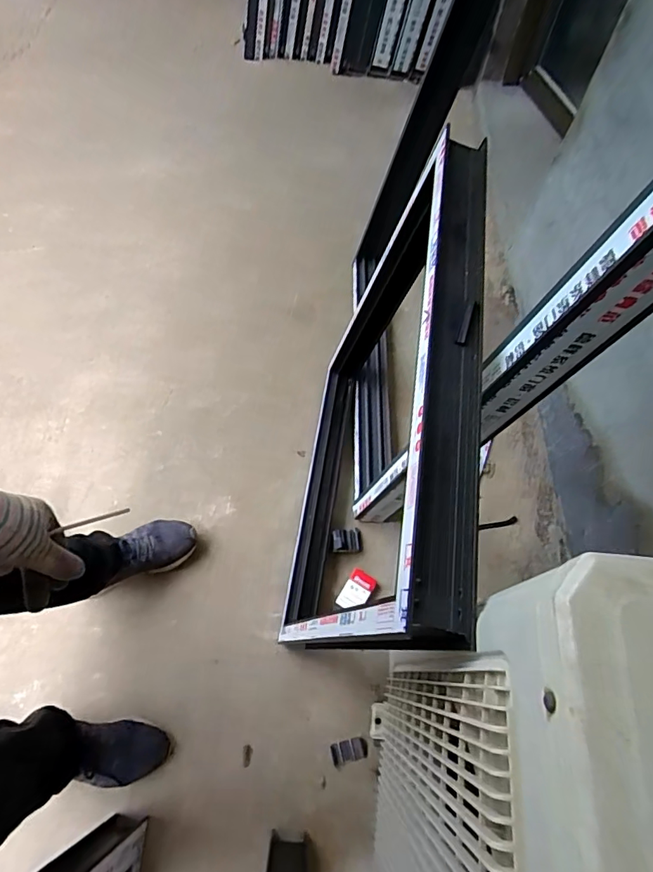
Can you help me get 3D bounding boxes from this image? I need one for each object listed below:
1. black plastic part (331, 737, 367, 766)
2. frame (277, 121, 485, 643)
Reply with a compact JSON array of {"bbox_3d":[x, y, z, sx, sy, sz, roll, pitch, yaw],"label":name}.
[{"bbox_3d":[0.046,0.617,0.959,0.071,0.004,0.037,-12,64,-7],"label":"black plastic part"},{"bbox_3d":[0.065,-0.007,0.877,0.084,0.687,0.705,15,64,-10],"label":"frame"}]

